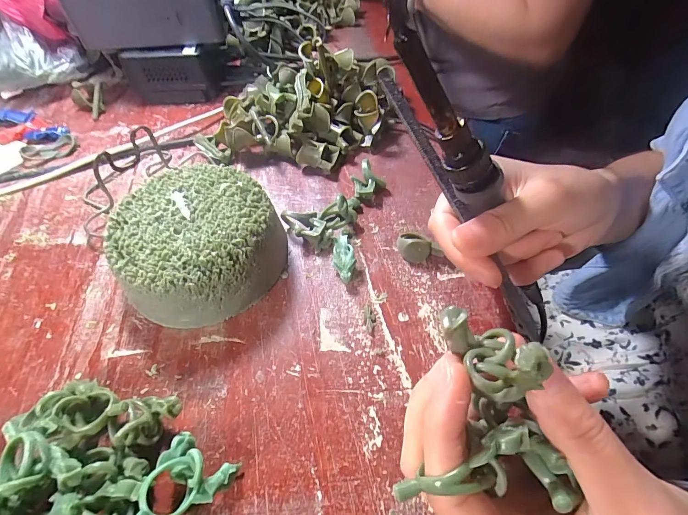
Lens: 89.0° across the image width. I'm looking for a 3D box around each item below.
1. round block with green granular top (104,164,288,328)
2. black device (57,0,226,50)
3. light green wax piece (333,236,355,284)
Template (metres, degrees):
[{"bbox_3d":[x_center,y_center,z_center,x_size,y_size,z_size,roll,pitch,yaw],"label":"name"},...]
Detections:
[{"bbox_3d":[-0.094,-0.011,0.234,0.098,0.047,0.096,0,55,0],"label":"round block with green granular top"},{"bbox_3d":[-0.179,-0.226,0.317,0.133,0.053,0.039,-7,55,-6],"label":"black device"},{"bbox_3d":[0.000,0.001,0.246,0.015,0.014,0.041,2,55,1],"label":"light green wax piece"}]

